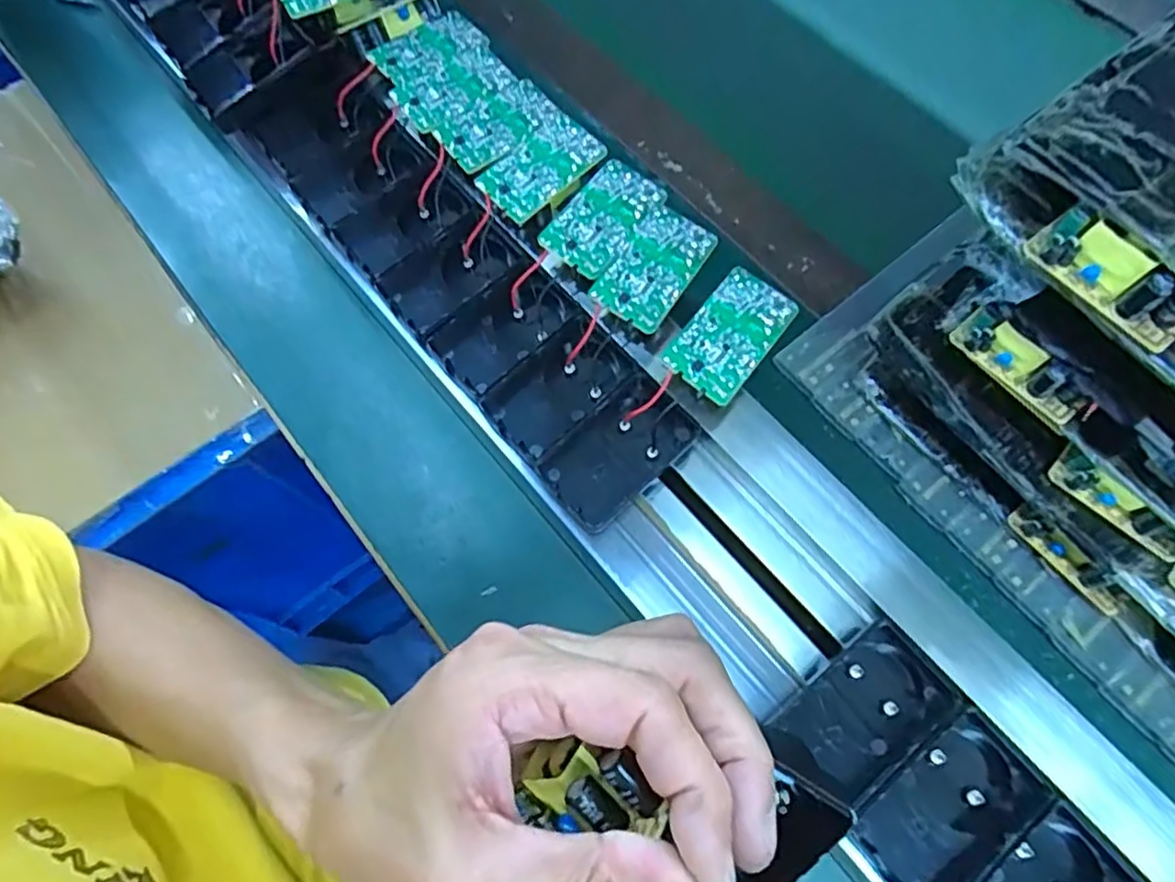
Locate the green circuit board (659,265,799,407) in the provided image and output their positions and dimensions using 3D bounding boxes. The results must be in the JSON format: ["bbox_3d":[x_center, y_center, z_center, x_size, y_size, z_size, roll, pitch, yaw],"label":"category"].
[{"bbox_3d":[0.067,-0.050,0.310,0.036,0.007,0.063,36,74,14],"label":"green circuit board"}]

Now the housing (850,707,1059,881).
[{"bbox_3d":[0.141,0.146,0.258,0.070,0.018,0.043,-36,72,-12],"label":"housing"}]

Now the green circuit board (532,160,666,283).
[{"bbox_3d":[0.008,-0.113,0.334,0.039,0.008,0.061,34,73,13],"label":"green circuit board"}]

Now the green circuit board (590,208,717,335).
[{"bbox_3d":[0.033,-0.086,0.324,0.036,0.004,0.064,35,76,8],"label":"green circuit board"}]

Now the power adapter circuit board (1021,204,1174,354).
[{"bbox_3d":[0.204,-0.063,0.256,0.017,0.022,0.063,-35,72,-12],"label":"power adapter circuit board"}]

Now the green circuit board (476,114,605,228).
[{"bbox_3d":[-0.023,-0.142,0.345,0.062,0.009,0.036,-37,73,-12],"label":"green circuit board"}]

